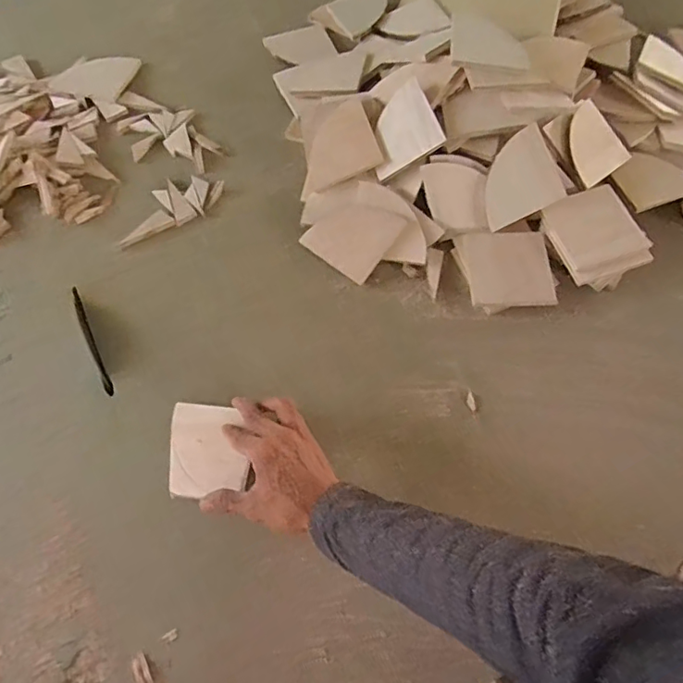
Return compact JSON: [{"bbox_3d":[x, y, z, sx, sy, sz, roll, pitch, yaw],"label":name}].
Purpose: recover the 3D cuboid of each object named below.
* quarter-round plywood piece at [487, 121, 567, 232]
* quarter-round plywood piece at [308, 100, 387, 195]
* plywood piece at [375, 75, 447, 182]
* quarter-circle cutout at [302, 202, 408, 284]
[{"bbox_3d":[0.219,-0.205,0.695,0.096,0.007,0.096,-25,94,11],"label":"quarter-round plywood piece"},{"bbox_3d":[-0.003,-0.261,0.738,0.099,0.007,0.089,-21,91,19],"label":"quarter-round plywood piece"},{"bbox_3d":[0.075,-0.273,0.715,0.093,0.007,0.094,-26,81,20],"label":"plywood piece"},{"bbox_3d":[0.017,-0.140,0.713,0.096,0.007,0.101,37,88,5],"label":"quarter-circle cutout"}]

